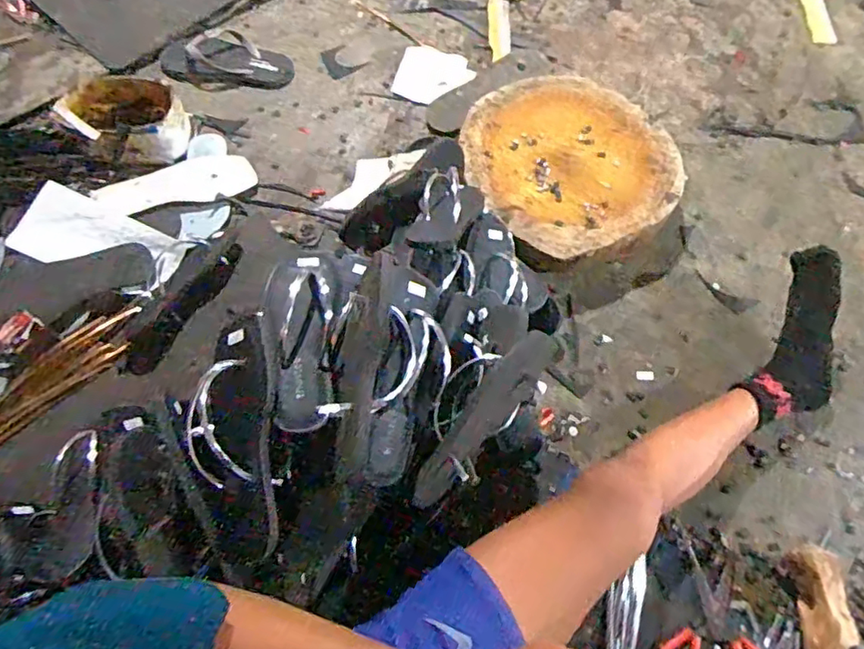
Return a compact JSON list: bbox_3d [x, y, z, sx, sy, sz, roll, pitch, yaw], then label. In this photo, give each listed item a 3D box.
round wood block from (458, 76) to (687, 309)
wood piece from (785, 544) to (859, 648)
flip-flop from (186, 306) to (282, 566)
[{"bbox_3d":[0.232,-0.241,0.970,0.329,0.095,0.409,-27,67,-10],"label":"round wood block"},{"bbox_3d":[0.459,0.396,0.672,0.052,0.057,0.257,3,65,4],"label":"wood piece"},{"bbox_3d":[-0.195,0.107,0.572,0.078,0.038,0.234,-5,84,0],"label":"flip-flop"}]

